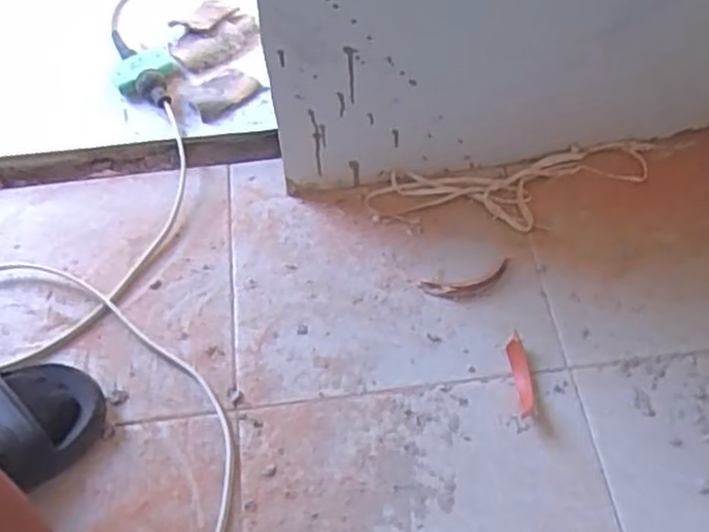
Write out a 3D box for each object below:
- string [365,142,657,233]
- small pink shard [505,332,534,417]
[{"bbox_3d":[0.169,-0.078,0.773,0.305,0.010,0.090,-7,55,-4],"label":"string"},{"bbox_3d":[0.146,0.095,0.640,0.016,0.008,0.075,-5,55,-2],"label":"small pink shard"}]

